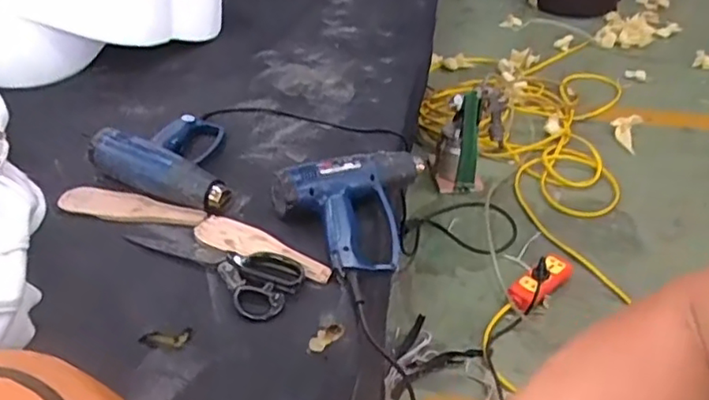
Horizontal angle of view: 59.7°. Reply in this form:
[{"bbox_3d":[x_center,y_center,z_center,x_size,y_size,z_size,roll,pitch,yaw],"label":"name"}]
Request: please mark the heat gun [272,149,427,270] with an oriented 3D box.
[{"bbox_3d":[0.026,0.009,0.897,0.237,0.075,0.198,-17,41,-21],"label":"heat gun"}]

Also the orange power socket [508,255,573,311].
[{"bbox_3d":[0.379,0.162,1.255,0.179,0.040,0.064,-30,47,-33],"label":"orange power socket"}]

